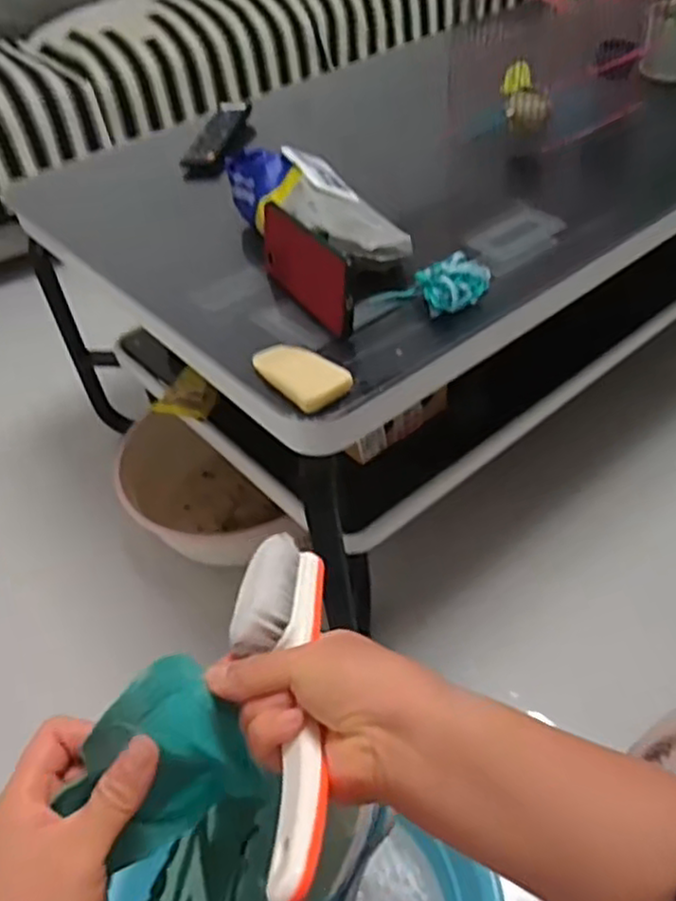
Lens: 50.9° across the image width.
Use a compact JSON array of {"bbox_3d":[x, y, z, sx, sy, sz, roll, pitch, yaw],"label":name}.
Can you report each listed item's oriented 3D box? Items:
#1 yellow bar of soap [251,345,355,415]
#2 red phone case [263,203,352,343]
[{"bbox_3d":[-0.033,-0.068,0.604,0.047,0.016,0.093,-31,50,-24],"label":"yellow bar of soap"},{"bbox_3d":[-0.033,-0.171,0.675,0.013,0.081,0.159,-16,39,-24],"label":"red phone case"}]

